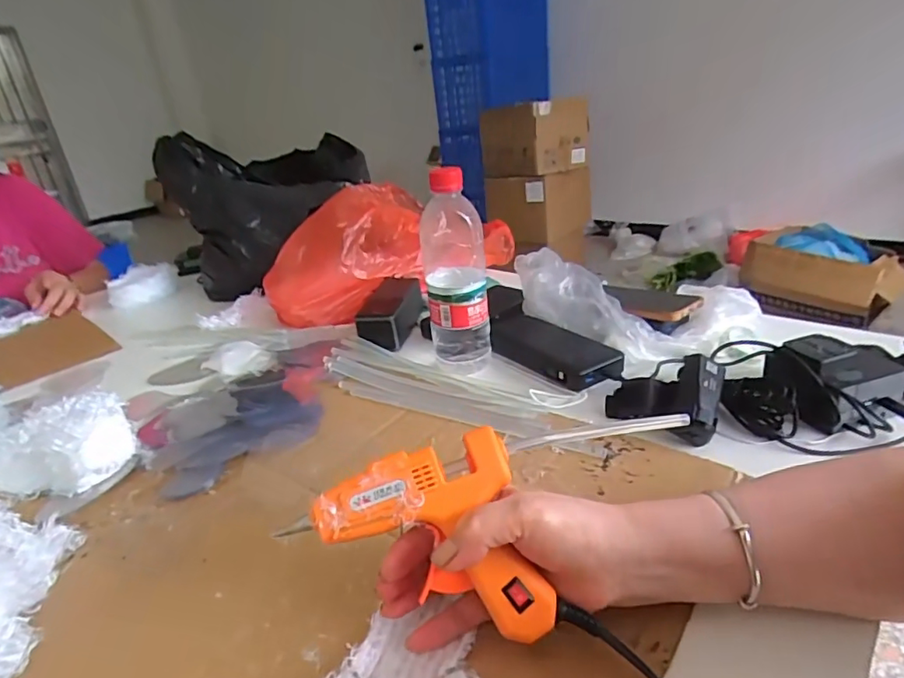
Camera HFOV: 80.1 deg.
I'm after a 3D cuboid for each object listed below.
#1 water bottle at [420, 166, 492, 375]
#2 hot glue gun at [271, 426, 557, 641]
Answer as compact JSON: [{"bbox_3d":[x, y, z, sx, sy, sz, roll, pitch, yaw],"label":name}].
[{"bbox_3d":[0.004,-0.066,0.570,0.066,0.207,0.055,-6,25,1],"label":"water bottle"},{"bbox_3d":[-0.012,0.117,0.300,0.110,0.109,0.029,-14,-18,-10],"label":"hot glue gun"}]

